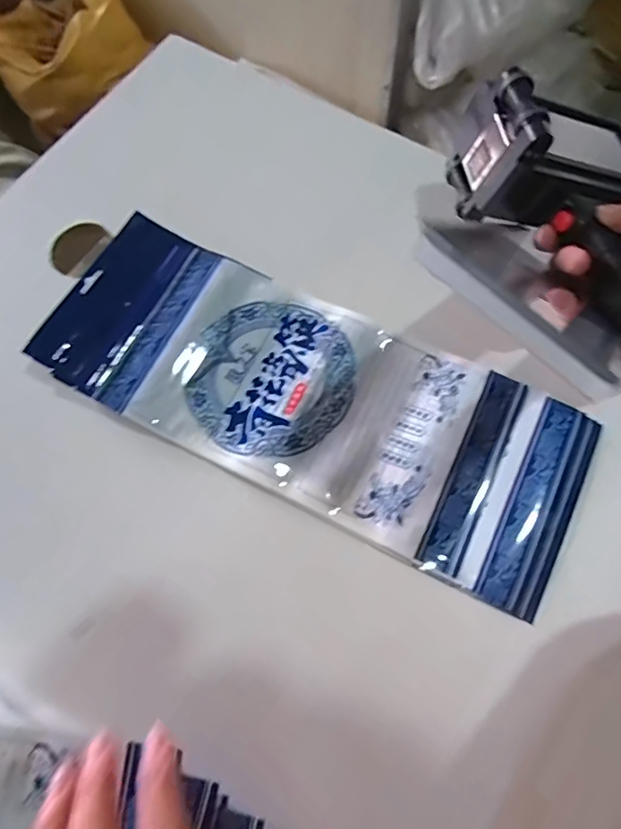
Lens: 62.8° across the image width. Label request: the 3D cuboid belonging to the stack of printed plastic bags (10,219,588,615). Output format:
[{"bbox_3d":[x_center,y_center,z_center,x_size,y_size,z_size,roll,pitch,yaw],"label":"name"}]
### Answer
[{"bbox_3d":[0.000,-0.016,0.371,0.389,0.019,0.148,25,72,11],"label":"stack of printed plastic bags"}]

